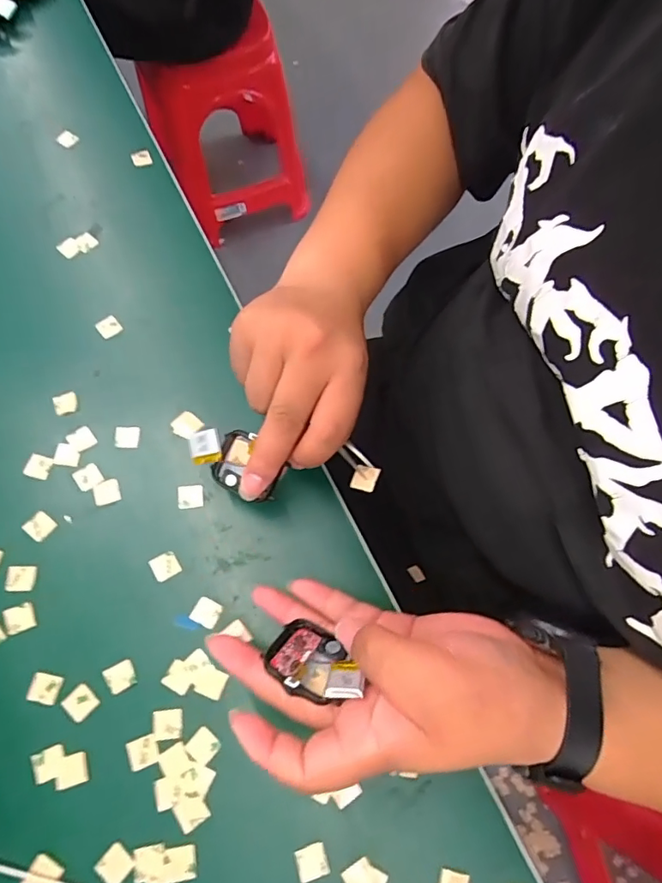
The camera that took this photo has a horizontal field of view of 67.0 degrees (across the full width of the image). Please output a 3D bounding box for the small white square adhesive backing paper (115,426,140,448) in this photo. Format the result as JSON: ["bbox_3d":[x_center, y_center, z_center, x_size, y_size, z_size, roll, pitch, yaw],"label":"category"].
[{"bbox_3d":[-0.146,-0.003,0.358,0.017,0.004,0.015,-1,70,-2],"label":"small white square adhesive backing paper"}]

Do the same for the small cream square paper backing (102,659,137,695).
[{"bbox_3d":[-0.128,0.143,0.303,0.017,0.004,0.016,-25,73,-11],"label":"small cream square paper backing"}]

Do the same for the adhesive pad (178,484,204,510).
[{"bbox_3d":[-0.097,0.037,0.344,0.018,0.004,0.016,-6,70,-4],"label":"adhesive pad"}]

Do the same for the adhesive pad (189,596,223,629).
[{"bbox_3d":[-0.079,0.108,0.318,0.017,0.004,0.015,27,71,8],"label":"adhesive pad"}]

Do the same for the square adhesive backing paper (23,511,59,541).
[{"bbox_3d":[-0.194,0.056,0.333,0.018,0.004,0.016,36,73,11],"label":"square adhesive backing paper"}]

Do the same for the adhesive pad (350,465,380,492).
[{"bbox_3d":[0.021,0.022,0.307,0.016,0.004,0.015,11,80,28],"label":"adhesive pad"}]

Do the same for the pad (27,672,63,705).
[{"bbox_3d":[-0.172,0.148,0.299,0.018,0.004,0.016,11,70,2],"label":"pad"}]

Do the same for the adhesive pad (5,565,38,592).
[{"bbox_3d":[-0.200,0.088,0.321,0.018,0.004,0.016,0,70,-2],"label":"adhesive pad"}]

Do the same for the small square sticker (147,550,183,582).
[{"bbox_3d":[-0.108,0.081,0.327,0.017,0.004,0.016,-30,74,-12],"label":"small square sticker"}]

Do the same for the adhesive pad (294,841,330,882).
[{"bbox_3d":[-0.011,0.232,0.275,0.017,0.004,0.016,-18,71,-8],"label":"adhesive pad"}]

